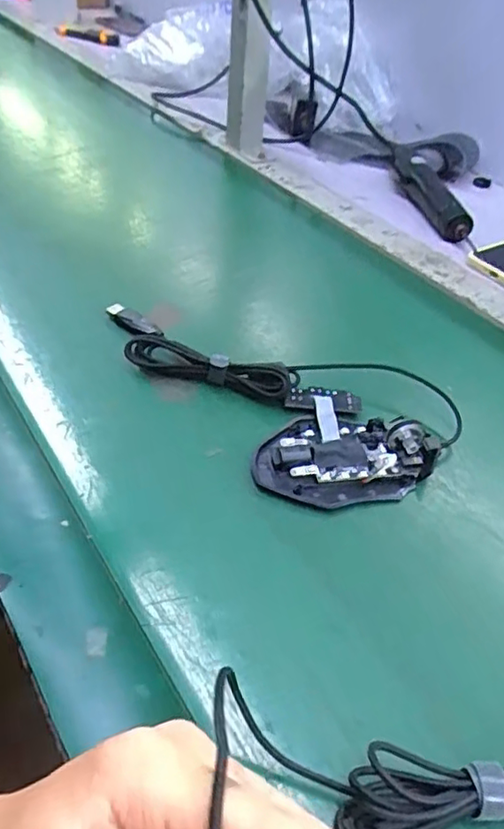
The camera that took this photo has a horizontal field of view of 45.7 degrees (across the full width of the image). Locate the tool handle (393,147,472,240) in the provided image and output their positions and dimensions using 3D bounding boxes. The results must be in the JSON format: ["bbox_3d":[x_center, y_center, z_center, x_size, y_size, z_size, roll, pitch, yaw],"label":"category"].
[{"bbox_3d":[0.202,-0.268,0.707,0.037,0.038,0.213,-3,43,-11],"label":"tool handle"}]

